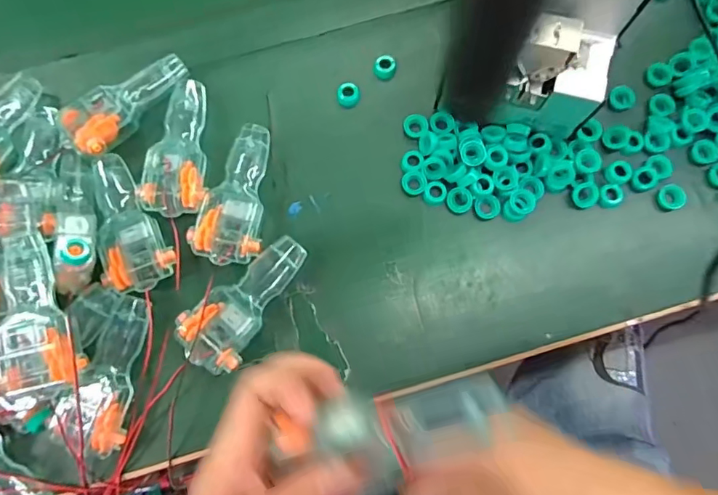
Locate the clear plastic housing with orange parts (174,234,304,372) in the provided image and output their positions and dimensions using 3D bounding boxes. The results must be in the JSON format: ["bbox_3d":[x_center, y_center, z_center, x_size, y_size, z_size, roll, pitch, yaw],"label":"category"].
[{"bbox_3d":[-0.100,0.042,0.406,0.058,0.025,0.123,28,78,8],"label":"clear plastic housing with orange parts"}]

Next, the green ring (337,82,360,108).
[{"bbox_3d":[-0.010,-0.146,0.462,0.021,0.011,0.023,0,76,2],"label":"green ring"}]

